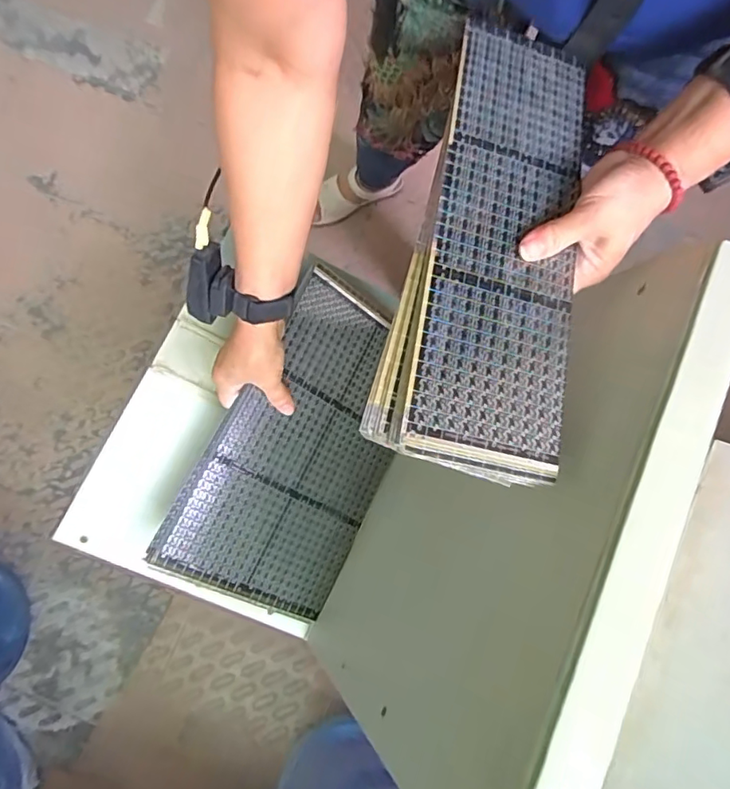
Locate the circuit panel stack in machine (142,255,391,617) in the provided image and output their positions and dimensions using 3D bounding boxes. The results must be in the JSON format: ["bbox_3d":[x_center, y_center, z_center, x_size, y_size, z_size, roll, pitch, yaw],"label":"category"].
[{"bbox_3d":[-0.060,0.058,0.606,0.208,0.010,0.343,33,78,-30],"label":"circuit panel stack in machine"}]

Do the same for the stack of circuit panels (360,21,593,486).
[{"bbox_3d":[0.095,-0.116,0.383,0.118,0.026,0.340,13,74,4],"label":"stack of circuit panels"}]

